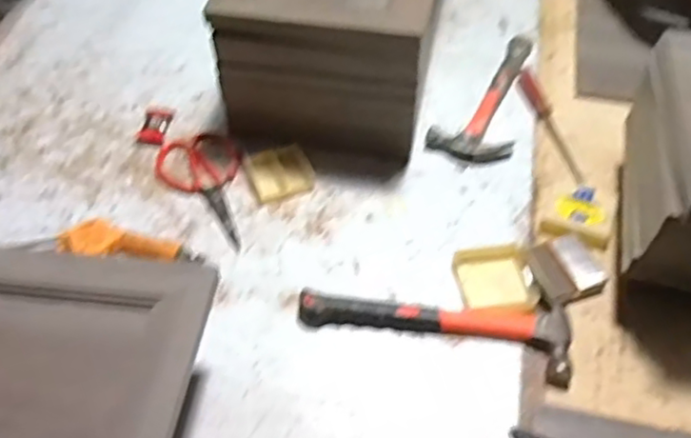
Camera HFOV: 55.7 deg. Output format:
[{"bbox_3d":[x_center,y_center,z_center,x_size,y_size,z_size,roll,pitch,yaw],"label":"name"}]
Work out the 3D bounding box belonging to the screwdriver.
[{"bbox_3d":[0.259,-0.121,0.823,0.024,0.018,0.197,-7,50,-5],"label":"screwdriver"}]

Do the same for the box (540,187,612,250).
[{"bbox_3d":[0.260,-0.007,0.728,0.068,0.023,0.064,17,52,14],"label":"box"}]

